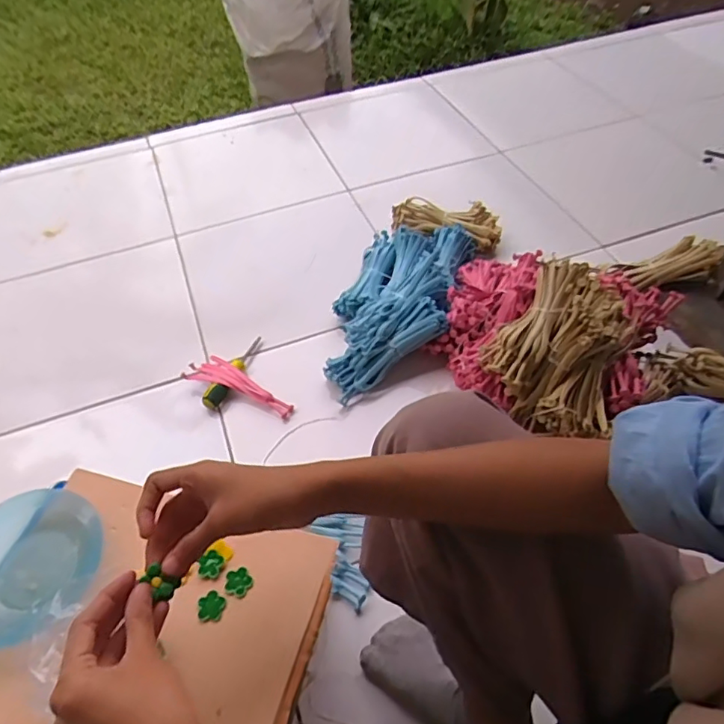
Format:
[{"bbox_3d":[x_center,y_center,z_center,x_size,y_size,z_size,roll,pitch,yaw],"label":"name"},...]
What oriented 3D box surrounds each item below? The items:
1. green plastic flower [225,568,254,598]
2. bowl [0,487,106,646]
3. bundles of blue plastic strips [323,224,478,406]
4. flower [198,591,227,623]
[{"bbox_3d":[-0.106,0.188,0.461,0.023,0.004,0.022,-2,52,2],"label":"green plastic flower"},{"bbox_3d":[-0.297,0.175,0.471,0.110,0.039,0.130,27,58,22],"label":"bowl"},{"bbox_3d":[0.064,-0.112,0.944,0.196,0.109,0.393,12,54,13],"label":"bundles of blue plastic strips"},{"bbox_3d":[-0.126,0.205,0.451,0.022,0.004,0.023,-2,52,2],"label":"flower"}]

